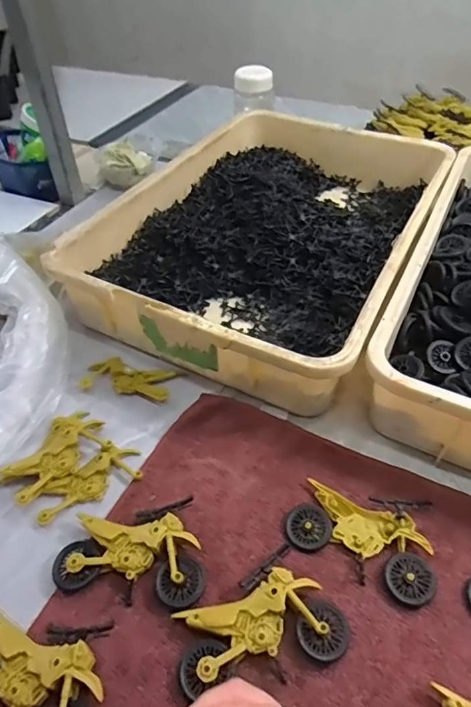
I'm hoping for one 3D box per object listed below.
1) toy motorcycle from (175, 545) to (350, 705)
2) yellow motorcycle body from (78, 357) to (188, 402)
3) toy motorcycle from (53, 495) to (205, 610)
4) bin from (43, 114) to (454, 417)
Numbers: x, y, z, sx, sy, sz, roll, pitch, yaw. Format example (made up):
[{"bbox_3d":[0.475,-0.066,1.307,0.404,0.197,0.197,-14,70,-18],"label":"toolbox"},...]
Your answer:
[{"bbox_3d":[0.015,0.198,0.332,0.112,0.019,0.075,-24,50,-20],"label":"toy motorcycle"},{"bbox_3d":[-0.112,0.028,0.508,0.102,0.015,0.043,5,47,7],"label":"yellow motorcycle body"},{"bbox_3d":[-0.086,0.161,0.372,0.113,0.021,0.078,-5,46,-3],"label":"toy motorcycle"},{"bbox_3d":[0.059,-0.171,0.635,0.354,0.092,0.517,21,50,20],"label":"bin"}]

